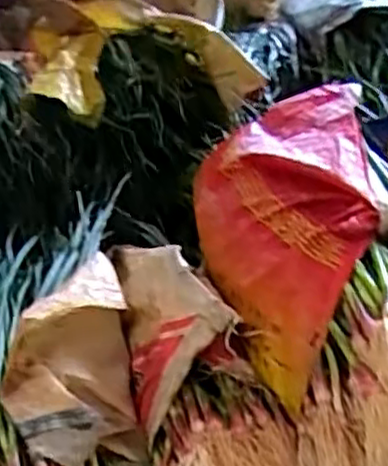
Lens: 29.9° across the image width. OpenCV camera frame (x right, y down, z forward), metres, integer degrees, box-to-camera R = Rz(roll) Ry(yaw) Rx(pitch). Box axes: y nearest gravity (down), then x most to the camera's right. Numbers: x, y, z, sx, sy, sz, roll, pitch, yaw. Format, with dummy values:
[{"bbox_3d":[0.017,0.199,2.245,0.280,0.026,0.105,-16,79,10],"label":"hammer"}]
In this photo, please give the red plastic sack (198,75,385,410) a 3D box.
[{"bbox_3d":[0.106,-0.041,0.907,0.208,0.139,0.461,-3,38,4],"label":"red plastic sack"}]

